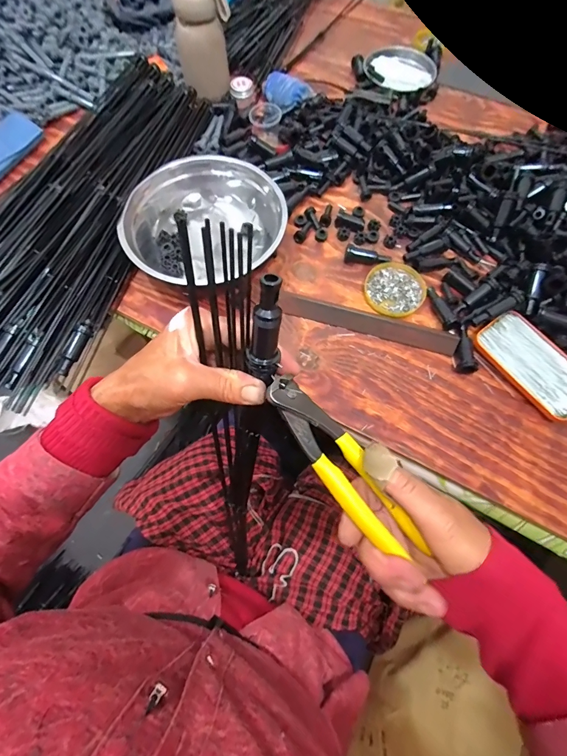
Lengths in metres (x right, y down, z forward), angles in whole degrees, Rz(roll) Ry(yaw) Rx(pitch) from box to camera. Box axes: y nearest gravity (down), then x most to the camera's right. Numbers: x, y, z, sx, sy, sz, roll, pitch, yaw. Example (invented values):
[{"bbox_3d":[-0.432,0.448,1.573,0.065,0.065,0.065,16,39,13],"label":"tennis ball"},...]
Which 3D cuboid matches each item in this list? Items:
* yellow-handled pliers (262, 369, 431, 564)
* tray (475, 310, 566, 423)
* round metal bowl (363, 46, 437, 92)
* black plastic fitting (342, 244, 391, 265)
[{"bbox_3d":[0.039,0.057,0.246,0.037,0.018,0.141,-35,81,-13],"label":"yellow-handled pliers"},{"bbox_3d":[0.317,-0.016,0.452,0.069,0.020,0.143,-36,74,-14],"label":"tray"},{"bbox_3d":[0.230,-0.608,0.699,0.133,0.025,0.133,0,69,-1],"label":"round metal bowl"},{"bbox_3d":[0.123,-0.179,0.519,0.066,0.015,0.018,10,69,3],"label":"black plastic fitting"}]

